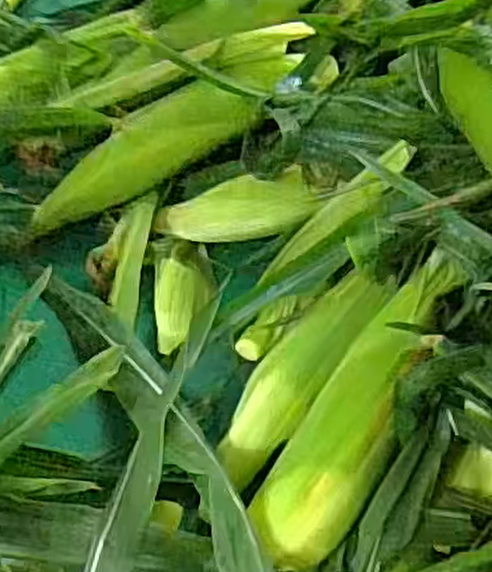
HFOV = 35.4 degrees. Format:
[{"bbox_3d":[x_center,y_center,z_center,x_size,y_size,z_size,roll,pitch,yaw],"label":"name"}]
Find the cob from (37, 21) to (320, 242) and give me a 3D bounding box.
[{"bbox_3d":[-0.062,-0.124,0.635,0.264,0.046,0.050,-36,61,3],"label":"cob"}]

